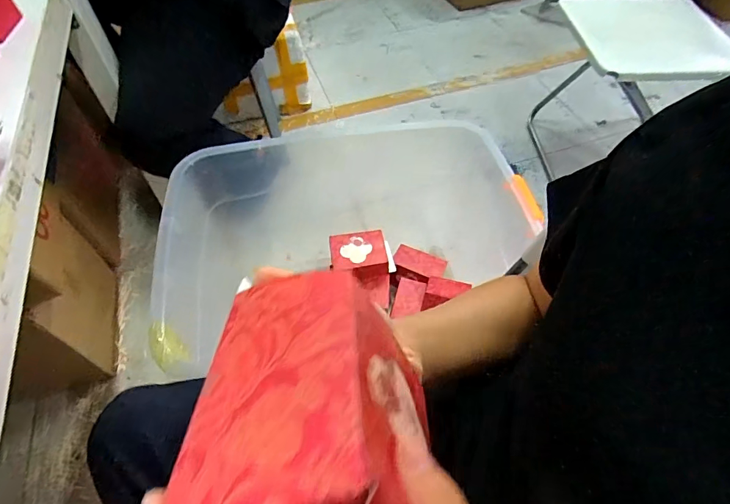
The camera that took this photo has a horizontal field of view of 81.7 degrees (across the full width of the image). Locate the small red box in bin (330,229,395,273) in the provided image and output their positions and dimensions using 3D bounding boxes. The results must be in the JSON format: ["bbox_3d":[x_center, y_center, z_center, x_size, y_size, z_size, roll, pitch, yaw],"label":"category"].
[{"bbox_3d":[-0.006,0.009,1.016,0.151,0.070,0.102,-7,54,-3],"label":"small red box in bin"}]

